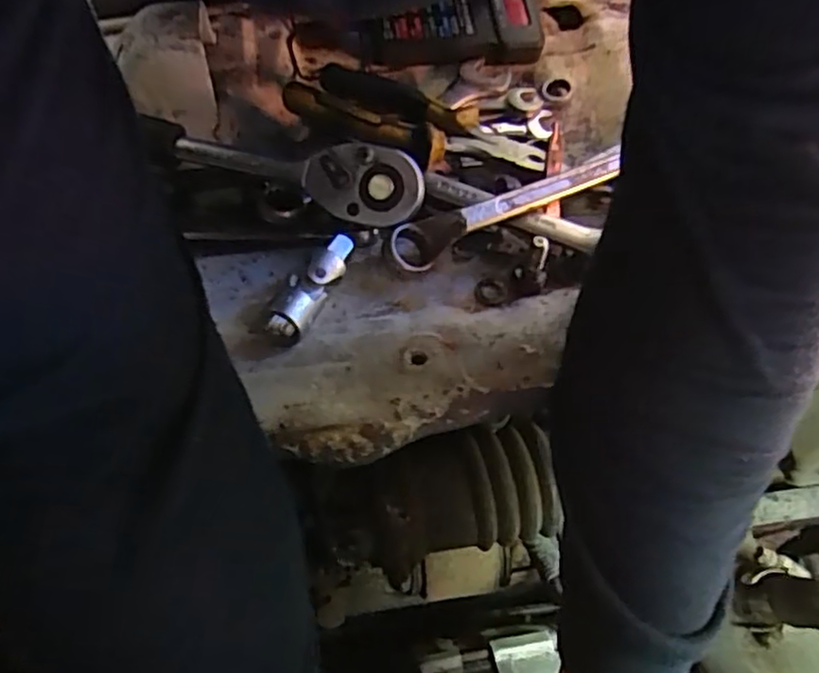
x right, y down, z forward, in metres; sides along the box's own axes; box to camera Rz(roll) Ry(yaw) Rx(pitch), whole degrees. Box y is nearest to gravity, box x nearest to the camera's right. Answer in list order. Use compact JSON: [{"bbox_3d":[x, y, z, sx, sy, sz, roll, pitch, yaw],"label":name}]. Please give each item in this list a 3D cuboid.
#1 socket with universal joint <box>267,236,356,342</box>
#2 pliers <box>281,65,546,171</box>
[{"bbox_3d":[-0.050,-0.027,0.347,0.018,0.018,0.070,21,59,13],"label":"socket with universal joint"},{"bbox_3d":[0.005,-0.132,0.411,0.157,0.037,0.069,21,59,14],"label":"pliers"}]

